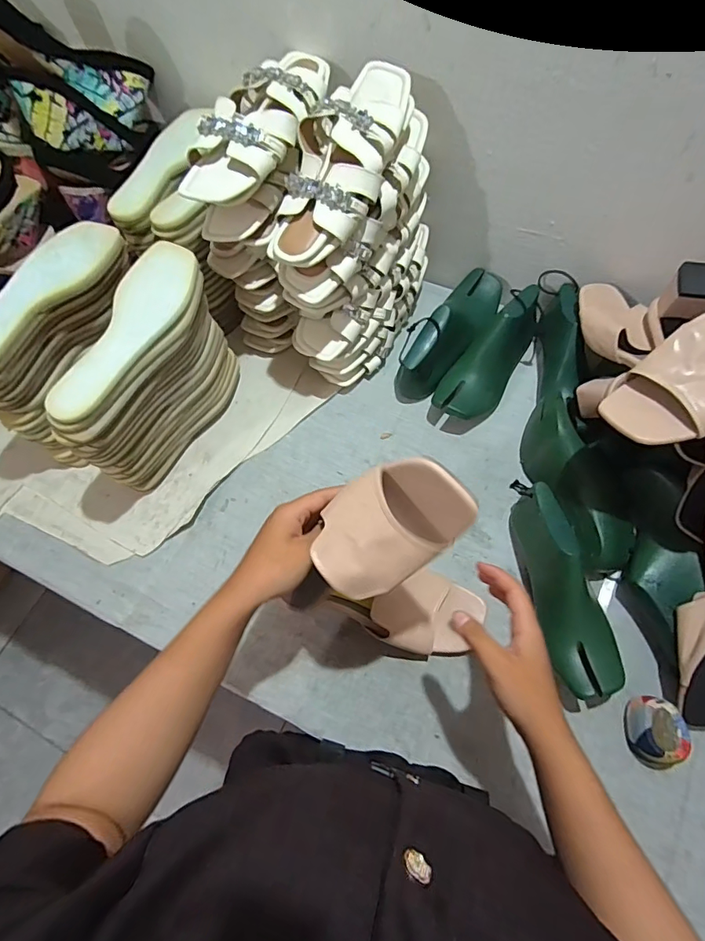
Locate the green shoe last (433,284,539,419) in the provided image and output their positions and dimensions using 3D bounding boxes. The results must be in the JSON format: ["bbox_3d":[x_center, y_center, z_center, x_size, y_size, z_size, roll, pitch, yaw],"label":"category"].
[{"bbox_3d":[0.205,-0.169,0.667,0.080,0.087,0.231,36,85,18],"label":"green shoe last"}]

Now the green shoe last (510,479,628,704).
[{"bbox_3d":[0.252,0.127,0.536,0.083,0.091,0.243,-9,65,-1],"label":"green shoe last"}]

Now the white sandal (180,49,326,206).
[{"bbox_3d":[-0.106,-0.392,0.524,0.104,0.052,0.239,24,69,13],"label":"white sandal"}]

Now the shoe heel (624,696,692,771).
[{"bbox_3d":[0.322,0.278,0.489,0.049,0.034,0.065,20,68,12],"label":"shoe heel"}]

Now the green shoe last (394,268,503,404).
[{"bbox_3d":[0.150,-0.216,0.693,0.077,0.099,0.247,31,71,16],"label":"green shoe last"}]

